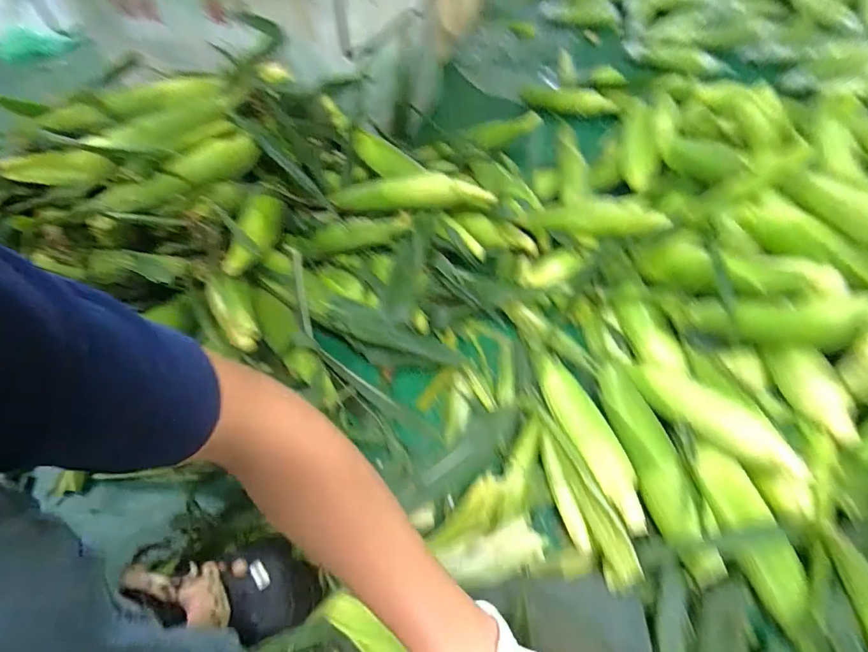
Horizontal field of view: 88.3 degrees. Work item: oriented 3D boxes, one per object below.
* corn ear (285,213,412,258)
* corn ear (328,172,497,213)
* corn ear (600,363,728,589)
[{"bbox_3d":[-0.137,-0.147,0.721,0.202,0.040,0.044,-9,52,-2],"label":"corn ear"},{"bbox_3d":[-0.035,-0.212,0.722,0.260,0.049,0.042,-4,52,2],"label":"corn ear"},{"bbox_3d":[0.241,0.145,0.493,0.046,0.042,0.241,-10,52,-2],"label":"corn ear"}]

